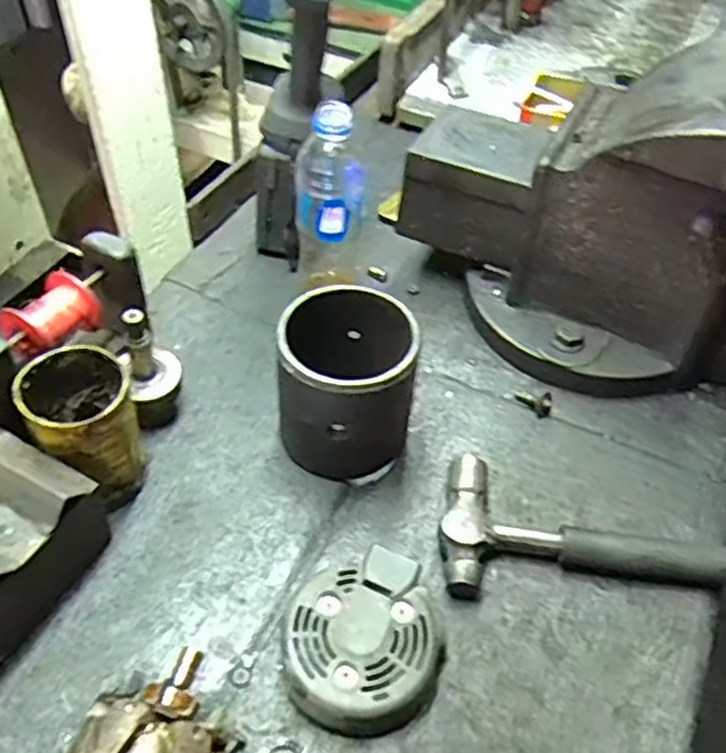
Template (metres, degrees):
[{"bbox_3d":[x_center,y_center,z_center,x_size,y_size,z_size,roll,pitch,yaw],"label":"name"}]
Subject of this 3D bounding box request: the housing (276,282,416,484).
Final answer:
[{"bbox_3d":[-0.013,0.005,0.606,0.103,0.121,0.113,1,48,-1],"label":"housing"}]

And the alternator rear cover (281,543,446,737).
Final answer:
[{"bbox_3d":[0.000,0.182,0.509,0.109,0.033,0.104,-18,51,-17],"label":"alternator rear cover"}]

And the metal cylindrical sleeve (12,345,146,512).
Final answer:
[{"bbox_3d":[-0.210,0.039,0.565,0.068,0.118,0.085,-24,53,-22],"label":"metal cylindrical sleeve"}]

